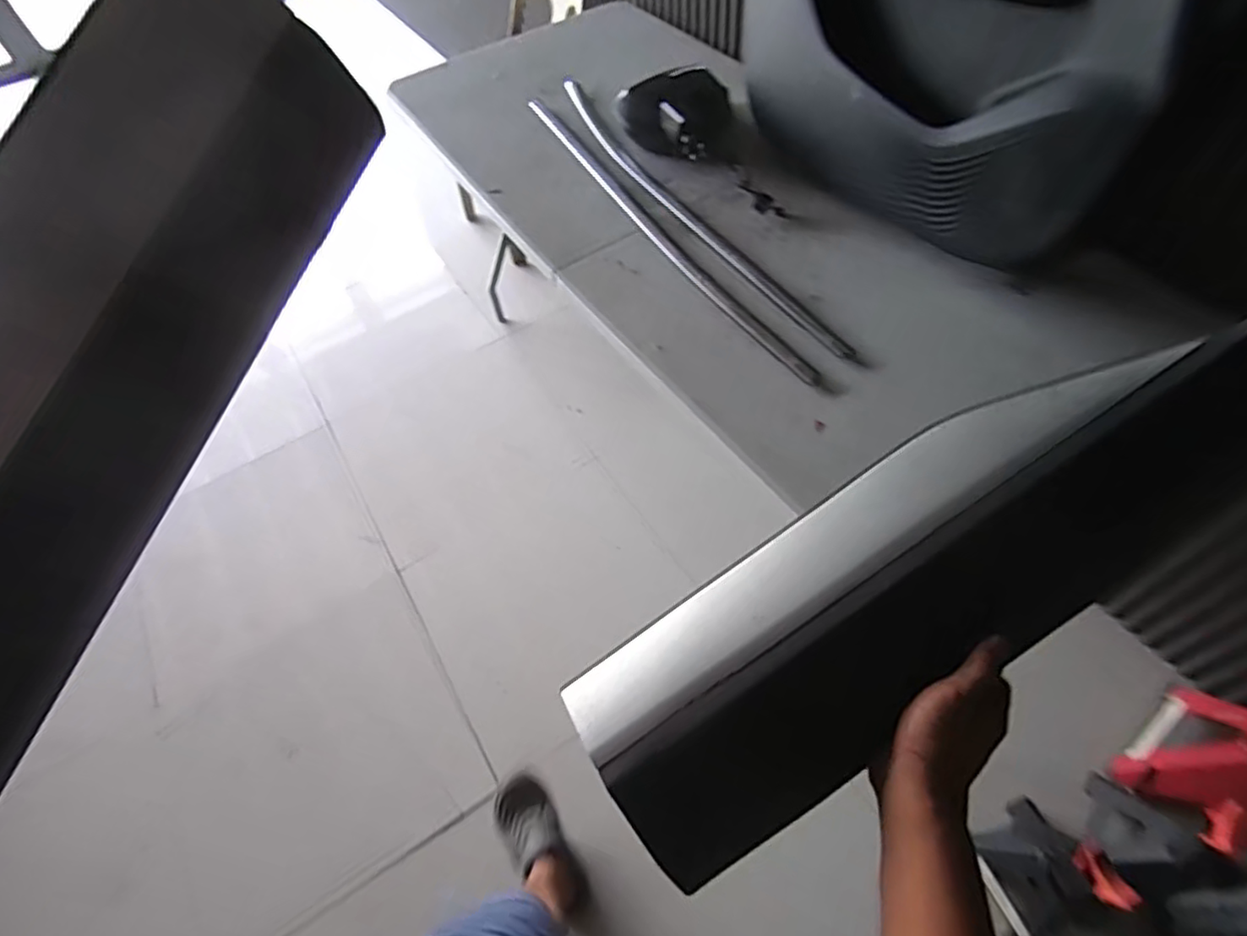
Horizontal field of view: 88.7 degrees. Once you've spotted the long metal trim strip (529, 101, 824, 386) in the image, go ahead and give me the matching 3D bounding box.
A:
[{"bbox_3d":[0.035,-0.482,1.216,0.051,0.009,1.016,-26,57,-13],"label":"long metal trim strip"}]

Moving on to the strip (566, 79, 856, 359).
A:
[{"bbox_3d":[0.095,-0.522,1.232,0.057,0.025,1.011,-25,57,-12],"label":"strip"}]

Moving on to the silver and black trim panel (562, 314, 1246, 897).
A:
[{"bbox_3d":[0.263,0.066,0.487,0.658,0.079,0.165,-32,57,-1],"label":"silver and black trim panel"}]

